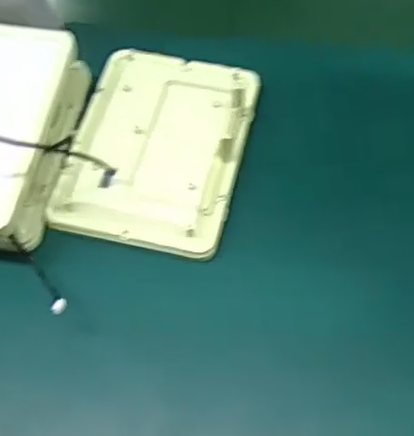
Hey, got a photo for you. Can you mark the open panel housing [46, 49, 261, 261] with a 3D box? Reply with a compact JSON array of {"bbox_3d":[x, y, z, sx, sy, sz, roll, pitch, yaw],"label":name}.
[{"bbox_3d":[-0.029,-0.044,0.378,0.099,0.019,0.133,12,60,9],"label":"open panel housing"}]

